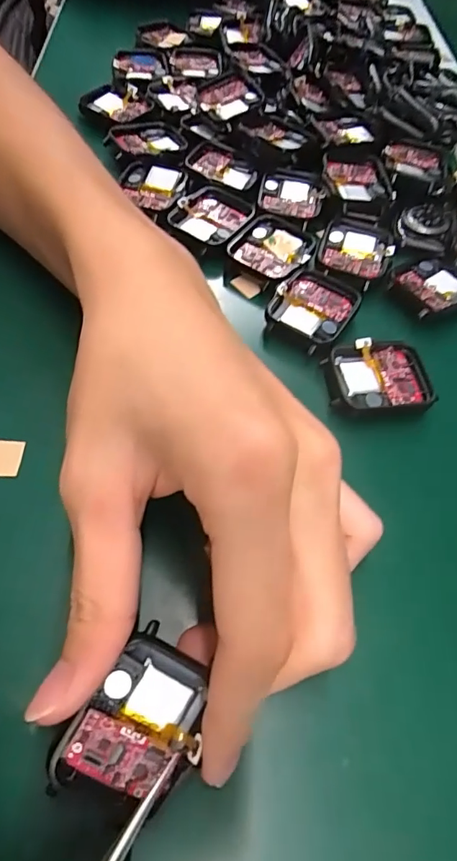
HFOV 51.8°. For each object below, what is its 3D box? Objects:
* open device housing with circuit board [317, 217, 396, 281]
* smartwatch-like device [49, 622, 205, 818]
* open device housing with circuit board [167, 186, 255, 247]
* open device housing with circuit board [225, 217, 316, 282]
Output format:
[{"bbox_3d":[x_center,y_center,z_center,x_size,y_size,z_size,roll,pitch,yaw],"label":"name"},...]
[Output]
[{"bbox_3d":[0.068,-0.097,0.252,0.036,0.006,0.044,16,59,3],"label":"open device housing with circuit board"},{"bbox_3d":[-0.025,0.081,0.135,0.034,0.014,0.043,32,77,-13],"label":"smartwatch-like device"},{"bbox_3d":[-0.008,-0.118,0.254,0.036,0.005,0.041,32,61,12],"label":"open device housing with circuit board"},{"bbox_3d":[0.023,-0.095,0.245,0.038,0.004,0.044,27,62,12],"label":"open device housing with circuit board"}]

